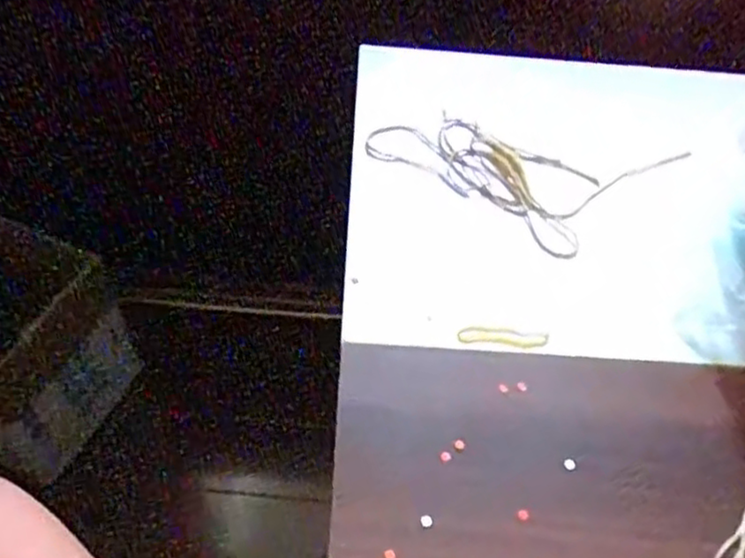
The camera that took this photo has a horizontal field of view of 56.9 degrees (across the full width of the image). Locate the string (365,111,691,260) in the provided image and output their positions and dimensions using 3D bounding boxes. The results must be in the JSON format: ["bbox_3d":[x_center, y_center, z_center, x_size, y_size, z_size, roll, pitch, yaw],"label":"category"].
[{"bbox_3d":[0.105,-0.071,0.483,0.221,0.017,0.113,12,54,5],"label":"string"}]

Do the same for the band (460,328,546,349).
[{"bbox_3d":[0.078,0.034,0.411,0.053,0.007,0.011,4,54,-1],"label":"band"}]

